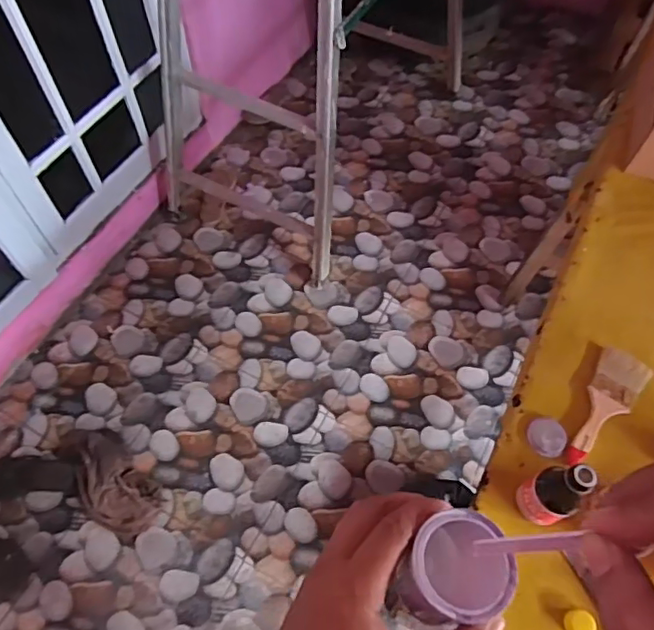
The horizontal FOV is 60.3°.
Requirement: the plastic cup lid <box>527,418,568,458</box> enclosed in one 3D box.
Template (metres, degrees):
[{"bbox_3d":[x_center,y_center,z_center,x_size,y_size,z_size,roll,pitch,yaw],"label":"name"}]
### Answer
[{"bbox_3d":[0.282,0.155,0.718,0.049,0.007,0.051,0,60,0],"label":"plastic cup lid"}]

